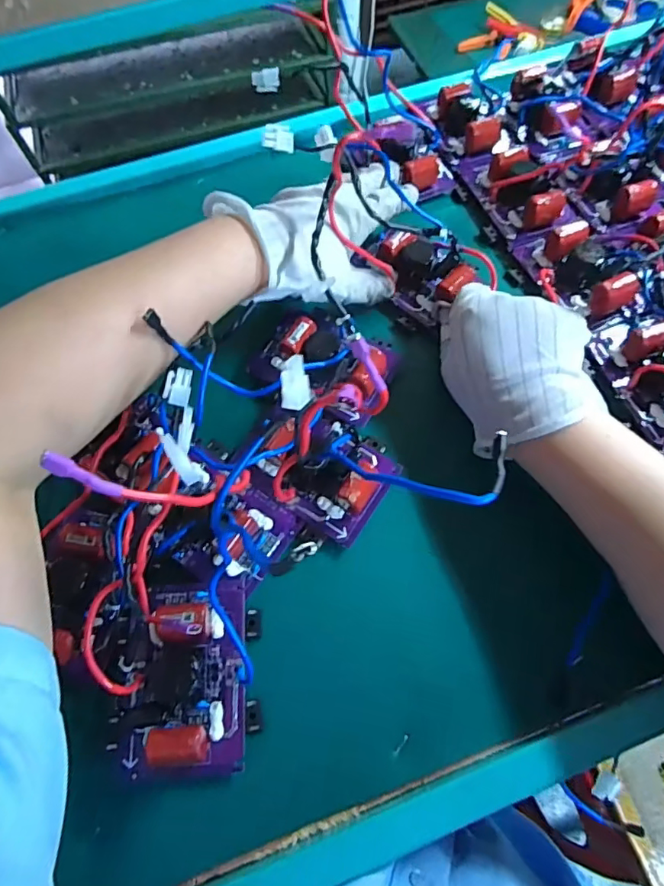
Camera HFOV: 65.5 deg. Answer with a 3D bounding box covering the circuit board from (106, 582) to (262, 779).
[{"bbox_3d":[-0.081,0.125,0.280,0.076,0.034,0.095,-2,65,1],"label":"circuit board"}]

